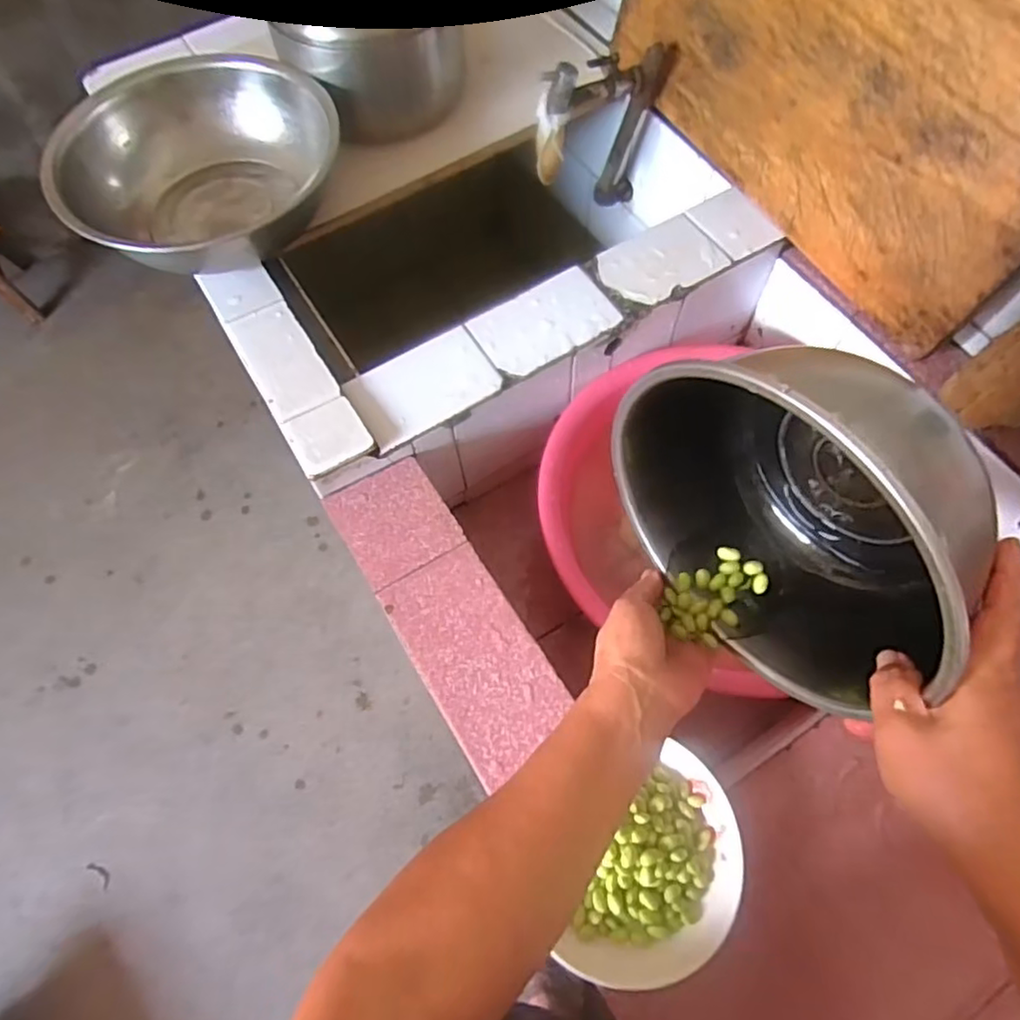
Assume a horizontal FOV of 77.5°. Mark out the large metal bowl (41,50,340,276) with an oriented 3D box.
[{"bbox_3d":[-0.360,-0.397,0.742,0.290,0.104,0.290,-1,65,2],"label":"large metal bowl"}]

